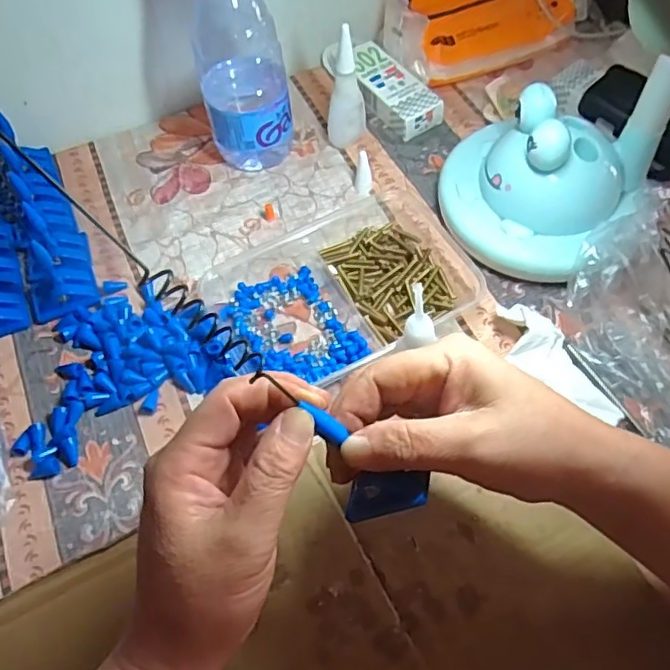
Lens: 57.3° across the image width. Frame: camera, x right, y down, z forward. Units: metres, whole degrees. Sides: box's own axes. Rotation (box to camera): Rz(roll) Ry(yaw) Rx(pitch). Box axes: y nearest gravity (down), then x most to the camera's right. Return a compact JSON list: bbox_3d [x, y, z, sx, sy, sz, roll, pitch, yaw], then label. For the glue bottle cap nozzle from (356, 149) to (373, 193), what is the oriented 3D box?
[{"bbox_3d":[0.022,-0.125,0.468,0.012,0.028,0.014,-4,59,0],"label":"glue bottle cap nozzle"}]

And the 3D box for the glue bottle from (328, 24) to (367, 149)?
[{"bbox_3d":[0.009,-0.187,0.471,0.029,0.097,0.020,0,59,2],"label":"glue bottle"}]

